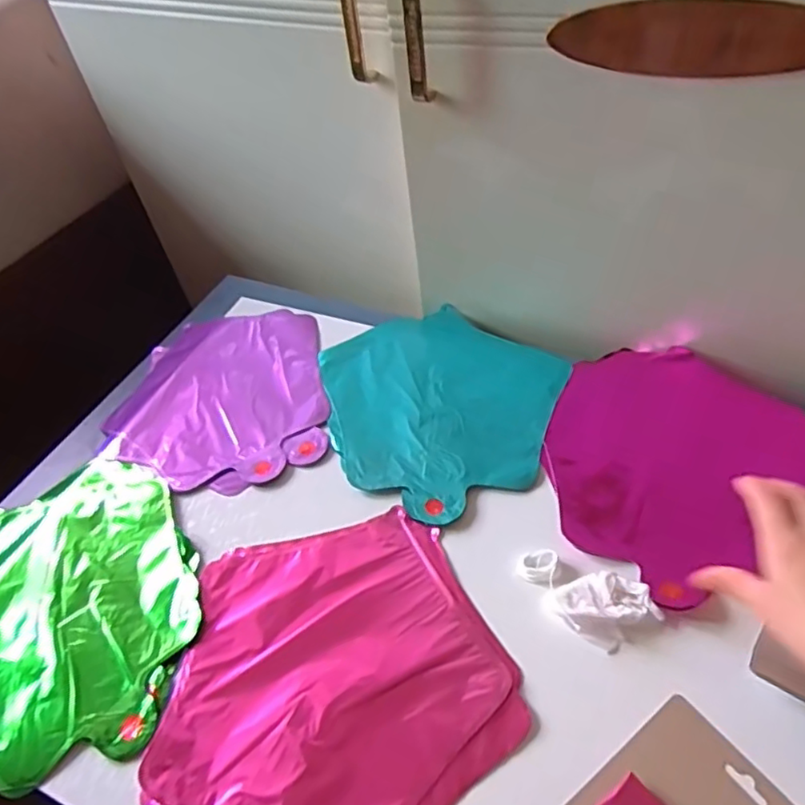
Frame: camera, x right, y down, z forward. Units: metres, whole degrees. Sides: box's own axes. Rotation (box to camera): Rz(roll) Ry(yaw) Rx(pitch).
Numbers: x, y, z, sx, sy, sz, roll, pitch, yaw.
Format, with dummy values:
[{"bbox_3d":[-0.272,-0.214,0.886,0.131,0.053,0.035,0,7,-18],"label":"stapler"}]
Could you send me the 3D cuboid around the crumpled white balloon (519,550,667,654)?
[{"bbox_3d":[0.130,0.141,0.451,0.099,0.015,0.052,17,53,21],"label":"crumpled white balloon"}]

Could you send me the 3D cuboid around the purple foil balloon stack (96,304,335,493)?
[{"bbox_3d":[-0.185,-0.007,0.638,0.211,0.019,0.242,-12,48,-4],"label":"purple foil balloon stack"}]

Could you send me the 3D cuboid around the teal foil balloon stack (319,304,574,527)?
[{"bbox_3d":[0.031,-0.003,0.610,0.242,0.022,0.229,31,59,29],"label":"teal foil balloon stack"}]

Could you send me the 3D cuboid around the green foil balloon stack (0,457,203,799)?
[{"bbox_3d":[-0.283,0.164,0.498,0.233,0.021,0.253,-19,49,-10],"label":"green foil balloon stack"}]

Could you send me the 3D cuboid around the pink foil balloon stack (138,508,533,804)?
[{"bbox_3d":[-0.058,0.192,0.439,0.246,0.007,0.234,-35,54,-22],"label":"pink foil balloon stack"}]

